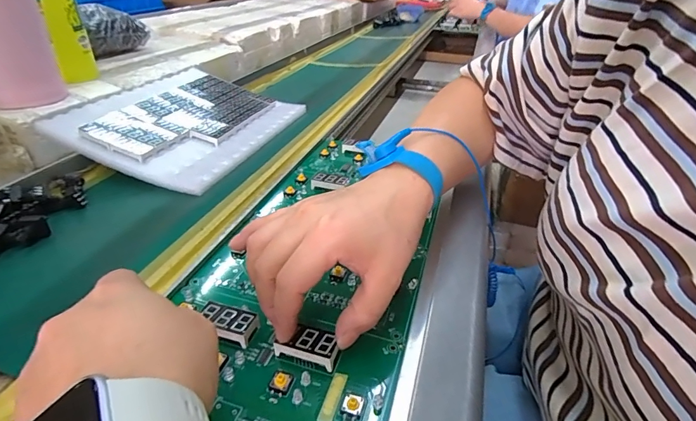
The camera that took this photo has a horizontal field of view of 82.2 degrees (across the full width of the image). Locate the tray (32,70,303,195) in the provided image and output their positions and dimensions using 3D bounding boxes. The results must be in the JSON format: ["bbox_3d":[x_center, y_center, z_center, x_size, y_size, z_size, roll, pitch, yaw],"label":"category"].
[{"bbox_3d":[-0.199,-0.118,0.519,0.200,0.025,0.264,23,38,7],"label":"tray"}]

